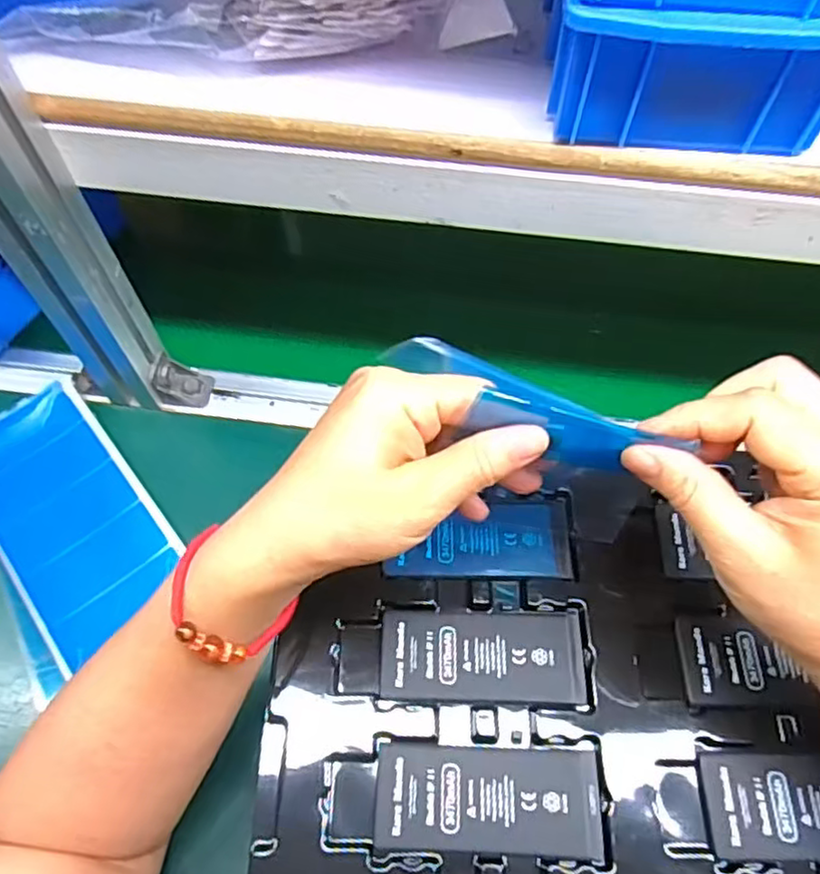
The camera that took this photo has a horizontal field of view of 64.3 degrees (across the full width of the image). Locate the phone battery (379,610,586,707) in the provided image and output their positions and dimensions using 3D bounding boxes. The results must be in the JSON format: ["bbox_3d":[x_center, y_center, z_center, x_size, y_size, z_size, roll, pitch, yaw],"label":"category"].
[{"bbox_3d":[0.036,0.109,0.325,0.099,0.004,0.045,2,59,0],"label":"phone battery"}]

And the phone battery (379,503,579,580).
[{"bbox_3d":[0.038,0.056,0.353,0.097,0.004,0.041,1,59,-1],"label":"phone battery"}]

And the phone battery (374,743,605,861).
[{"bbox_3d":[0.036,0.163,0.295,0.099,0.004,0.043,3,59,1],"label":"phone battery"}]

